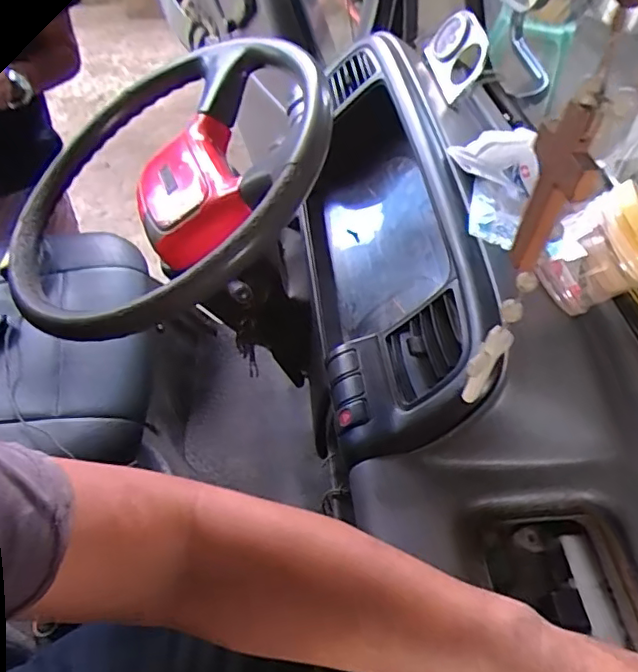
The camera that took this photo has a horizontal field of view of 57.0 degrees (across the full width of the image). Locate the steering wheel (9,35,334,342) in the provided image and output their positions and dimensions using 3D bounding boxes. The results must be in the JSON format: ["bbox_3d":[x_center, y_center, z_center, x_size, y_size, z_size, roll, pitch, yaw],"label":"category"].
[{"bbox_3d":[-0.159,-0.162,0.652,0.386,0.100,0.386,-14,54,20],"label":"steering wheel"}]

